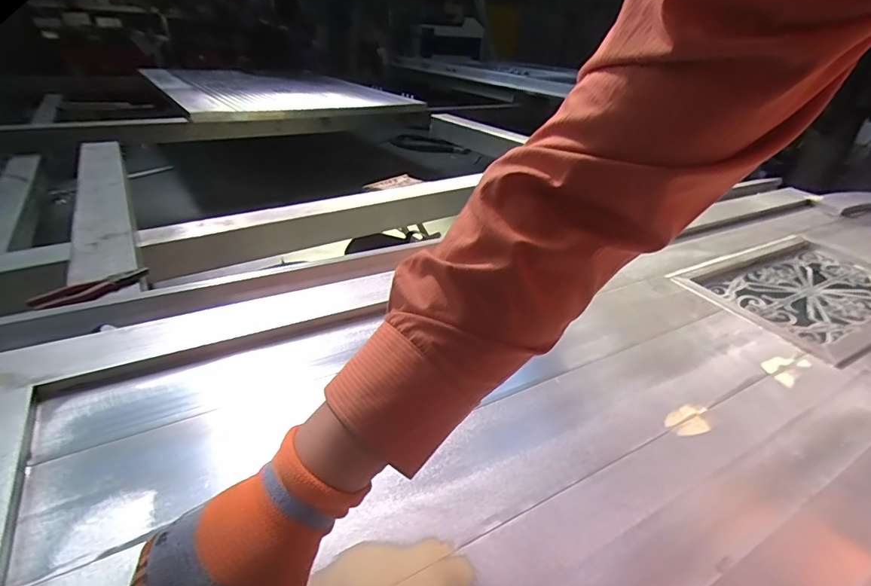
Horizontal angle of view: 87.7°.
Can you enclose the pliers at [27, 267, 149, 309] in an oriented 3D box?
[{"bbox_3d":[-0.512,-0.005,0.675,0.147,0.014,0.056,-17,37,-32],"label":"pliers"}]

